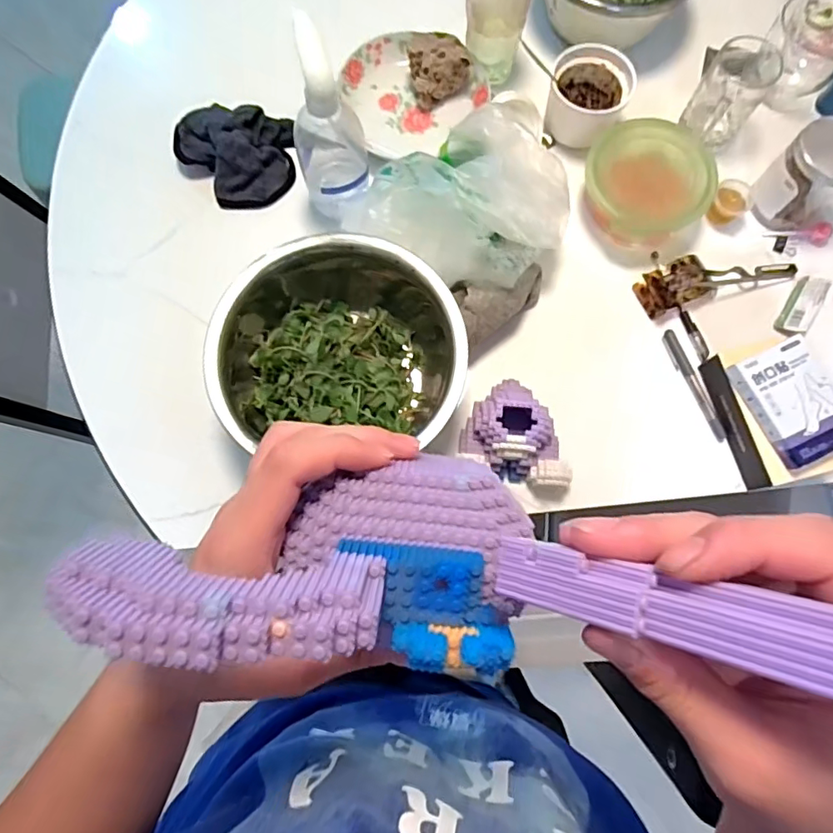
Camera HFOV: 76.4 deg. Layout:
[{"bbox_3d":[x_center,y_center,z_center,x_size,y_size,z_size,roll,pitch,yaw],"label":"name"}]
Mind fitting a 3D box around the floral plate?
[{"bbox_3d":[-0.013,-0.414,0.683,0.162,0.031,0.178,0,76,0],"label":"floral plate"}]

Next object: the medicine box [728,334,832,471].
[{"bbox_3d":[0.393,-0.016,0.547,0.084,0.019,0.119,-24,77,-6],"label":"medicine box"}]

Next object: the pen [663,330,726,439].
[{"bbox_3d":[0.322,-0.036,0.618,0.015,0.013,0.139,-19,77,-5],"label":"pen"}]

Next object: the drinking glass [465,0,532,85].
[{"bbox_3d":[0.099,-0.498,0.660,0.078,0.117,0.087,13,76,3],"label":"drinking glass"}]

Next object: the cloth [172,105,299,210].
[{"bbox_3d":[-0.220,-0.330,0.660,0.138,0.046,0.126,-21,77,-6],"label":"cloth"}]

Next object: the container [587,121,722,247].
[{"bbox_3d":[0.276,-0.280,0.639,0.146,0.061,0.137,0,76,0],"label":"container"}]

